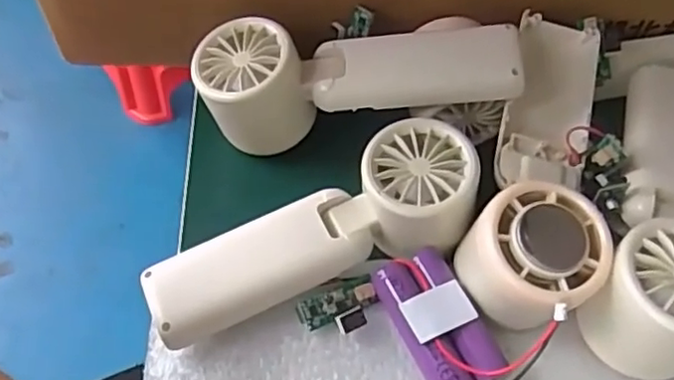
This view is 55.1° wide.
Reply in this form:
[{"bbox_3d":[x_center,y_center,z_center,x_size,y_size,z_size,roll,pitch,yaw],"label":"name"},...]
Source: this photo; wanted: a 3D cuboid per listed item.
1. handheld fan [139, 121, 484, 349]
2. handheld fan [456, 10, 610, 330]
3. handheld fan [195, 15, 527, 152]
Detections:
[{"bbox_3d":[-0.009,0.025,0.310,0.159,0.039,0.052,-26,62,-4],"label":"handheld fan"},{"bbox_3d":[0.102,-0.012,0.315,0.059,0.046,0.170,17,58,8],"label":"handheld fan"},{"bbox_3d":[0.010,-0.058,0.337,0.164,0.046,0.066,-1,84,5],"label":"handheld fan"}]

